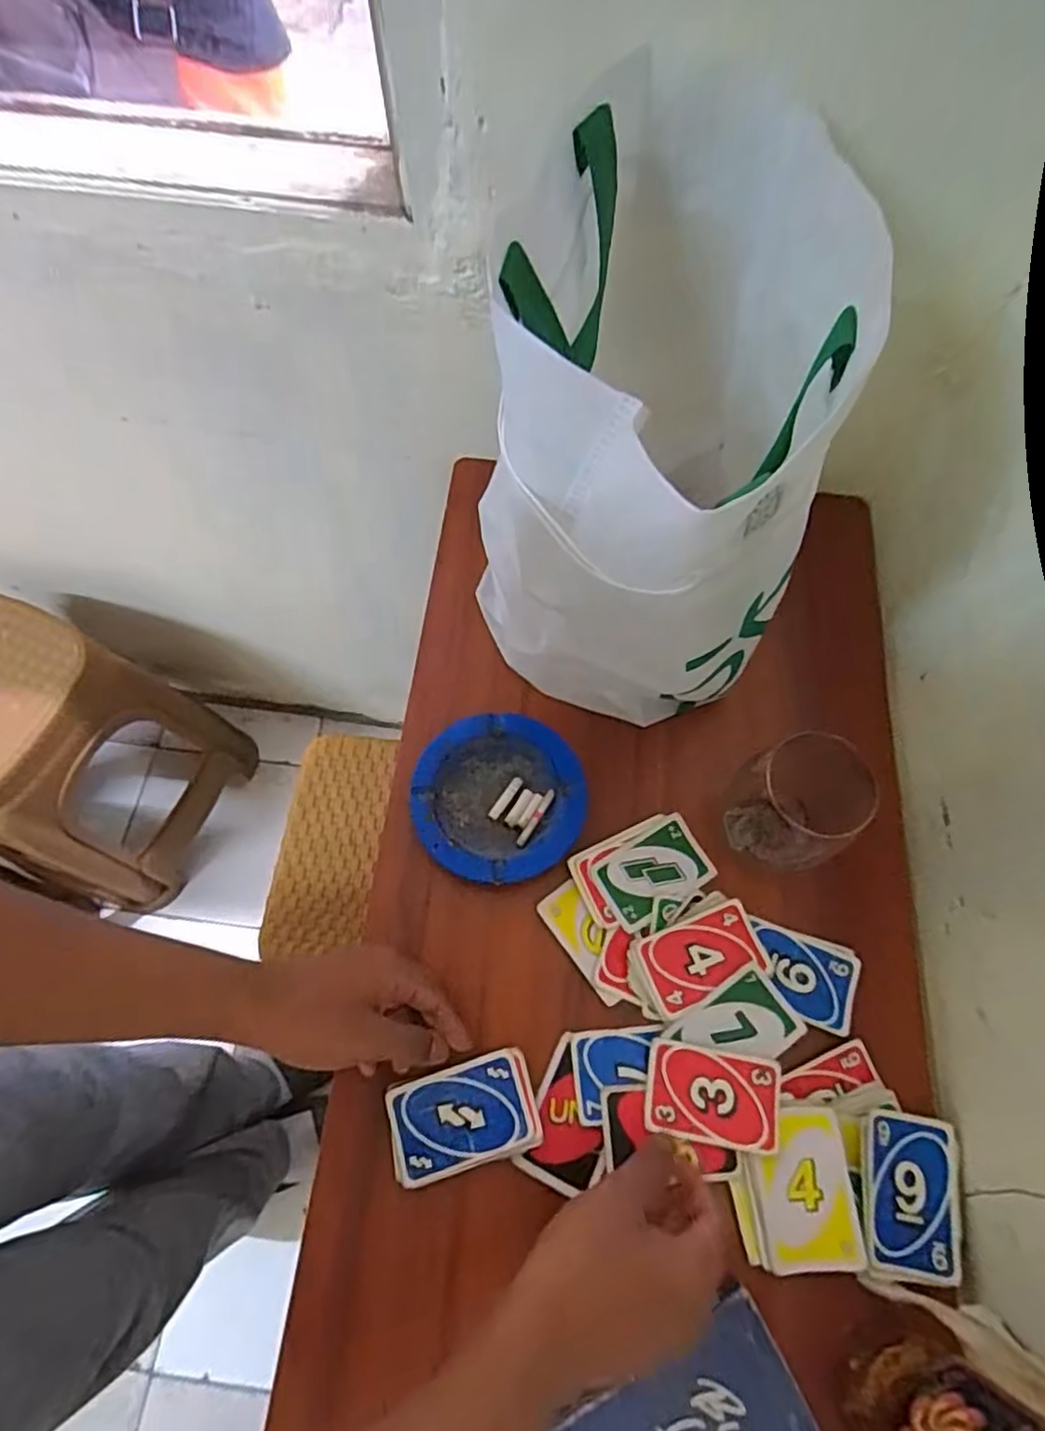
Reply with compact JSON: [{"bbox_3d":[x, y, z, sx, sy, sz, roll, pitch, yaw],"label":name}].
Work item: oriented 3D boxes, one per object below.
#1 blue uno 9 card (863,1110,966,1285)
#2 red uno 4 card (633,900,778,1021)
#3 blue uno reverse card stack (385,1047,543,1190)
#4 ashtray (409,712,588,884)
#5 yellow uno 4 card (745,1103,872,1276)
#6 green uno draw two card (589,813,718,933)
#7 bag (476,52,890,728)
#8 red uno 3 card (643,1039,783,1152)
[{"bbox_3d":[0.242,0.296,0.417,0.057,0.006,0.085,8,68,3],"label":"blue uno 9 card"},{"bbox_3d":[0.129,0.171,0.478,0.084,0.005,0.055,-20,69,-5],"label":"red uno 4 card"},{"bbox_3d":[-0.038,0.259,0.438,0.092,0.015,0.059,-14,68,-6],"label":"blue uno reverse card stack"},{"bbox_3d":[-0.018,0.064,0.519,0.128,0.028,0.124,0,68,0],"label":"ashtray"},{"bbox_3d":[0.176,0.294,0.420,0.059,0.005,0.084,-6,68,-3],"label":"yellow uno 4 card"},{"bbox_3d":[0.098,0.116,0.505,0.085,0.004,0.055,-27,77,-16],"label":"green uno draw two card"},{"bbox_3d":[0.074,-0.164,0.458,0.184,0.295,0.303,4,68,2],"label":"bag"},{"bbox_3d":[0.125,0.249,0.443,0.084,0.004,0.055,8,64,7],"label":"red uno 3 card"}]

